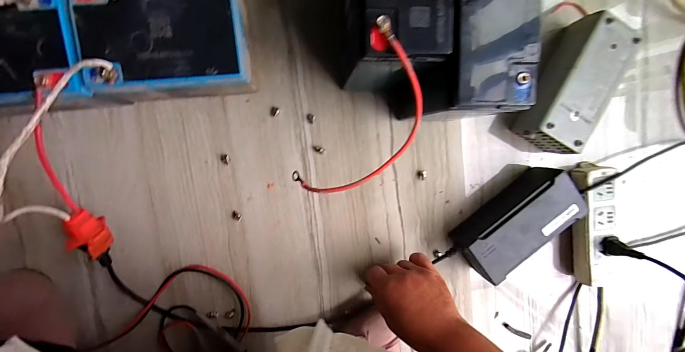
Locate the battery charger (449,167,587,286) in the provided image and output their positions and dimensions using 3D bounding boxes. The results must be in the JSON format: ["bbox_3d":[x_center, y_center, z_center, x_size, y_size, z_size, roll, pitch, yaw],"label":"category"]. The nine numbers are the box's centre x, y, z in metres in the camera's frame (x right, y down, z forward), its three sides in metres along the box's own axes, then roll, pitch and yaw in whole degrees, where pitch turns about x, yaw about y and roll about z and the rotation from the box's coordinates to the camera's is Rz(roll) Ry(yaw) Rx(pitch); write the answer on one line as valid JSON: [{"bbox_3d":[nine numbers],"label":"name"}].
[{"bbox_3d":[0.239,0.065,0.435,0.170,0.061,0.077,-36,98,0],"label":"battery charger"}]

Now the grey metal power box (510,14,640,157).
[{"bbox_3d":[0.311,-0.122,0.426,0.084,0.066,0.174,26,94,-7],"label":"grey metal power box"}]

